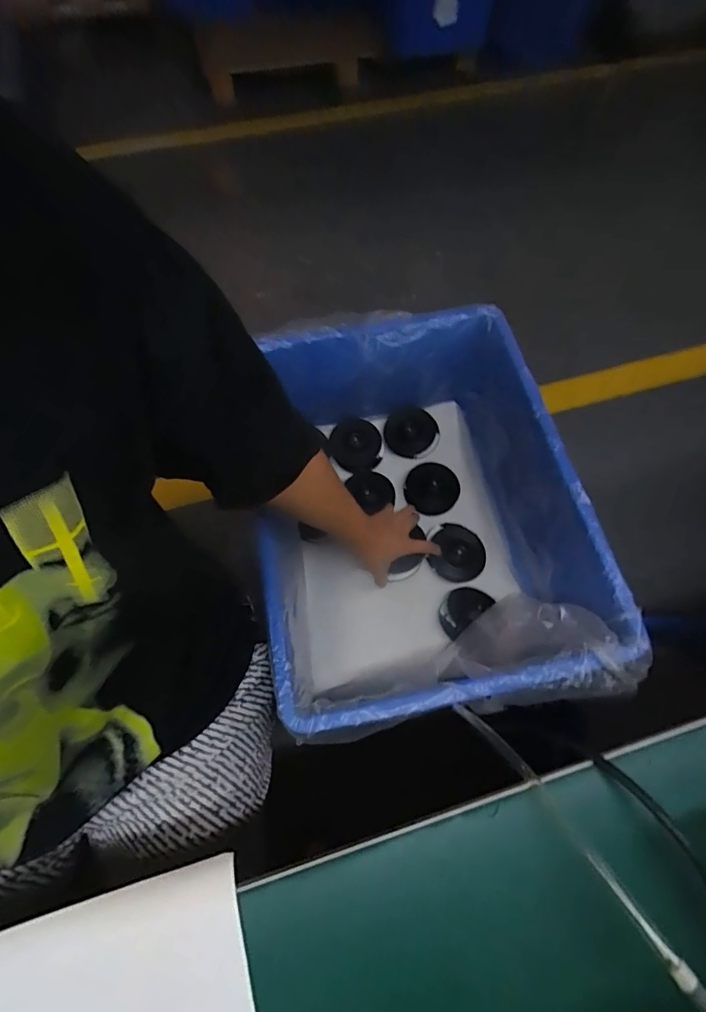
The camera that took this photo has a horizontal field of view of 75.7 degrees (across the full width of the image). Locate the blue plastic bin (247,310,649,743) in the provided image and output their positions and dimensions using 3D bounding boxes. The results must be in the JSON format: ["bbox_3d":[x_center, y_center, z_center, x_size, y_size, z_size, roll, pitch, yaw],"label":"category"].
[{"bbox_3d":[0.074,0.002,0.704,0.401,0.260,0.582,-10,66,-5],"label":"blue plastic bin"}]

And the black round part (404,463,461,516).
[{"bbox_3d":[0.142,-0.030,0.817,0.095,0.016,0.095,0,84,-4],"label":"black round part"}]

